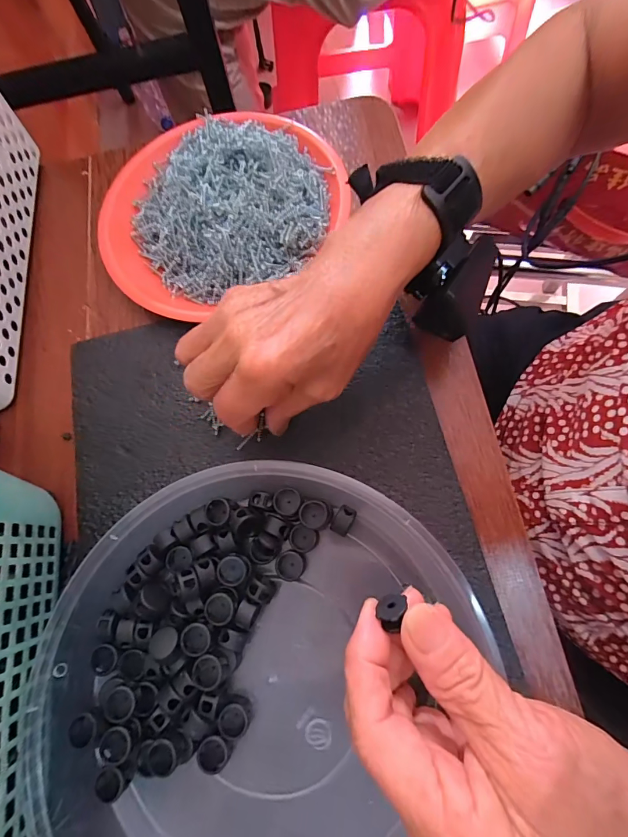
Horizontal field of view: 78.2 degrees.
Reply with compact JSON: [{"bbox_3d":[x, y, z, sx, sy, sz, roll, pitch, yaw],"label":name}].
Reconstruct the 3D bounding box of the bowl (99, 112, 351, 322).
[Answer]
[{"bbox_3d":[-0.070,-0.162,0.307,0.194,0.059,0.178,-1,74,4],"label":"bowl"}]

